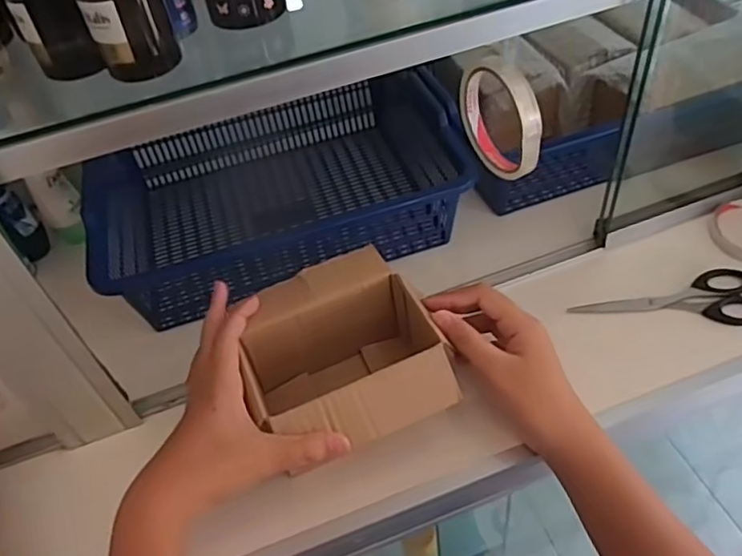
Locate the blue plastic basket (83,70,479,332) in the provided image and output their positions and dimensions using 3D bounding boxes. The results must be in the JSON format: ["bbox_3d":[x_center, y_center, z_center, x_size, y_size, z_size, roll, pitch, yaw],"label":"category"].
[{"bbox_3d":[-0.106,-0.120,0.648,0.334,0.099,0.289,-16,49,-7],"label":"blue plastic basket"}]

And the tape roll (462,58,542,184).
[{"bbox_3d":[0.096,-0.124,0.467,0.014,0.088,0.087,-25,51,-14],"label":"tape roll"}]

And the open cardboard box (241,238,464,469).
[{"bbox_3d":[-0.021,0.067,0.469,0.130,0.079,0.145,-19,50,-10],"label":"open cardboard box"}]

